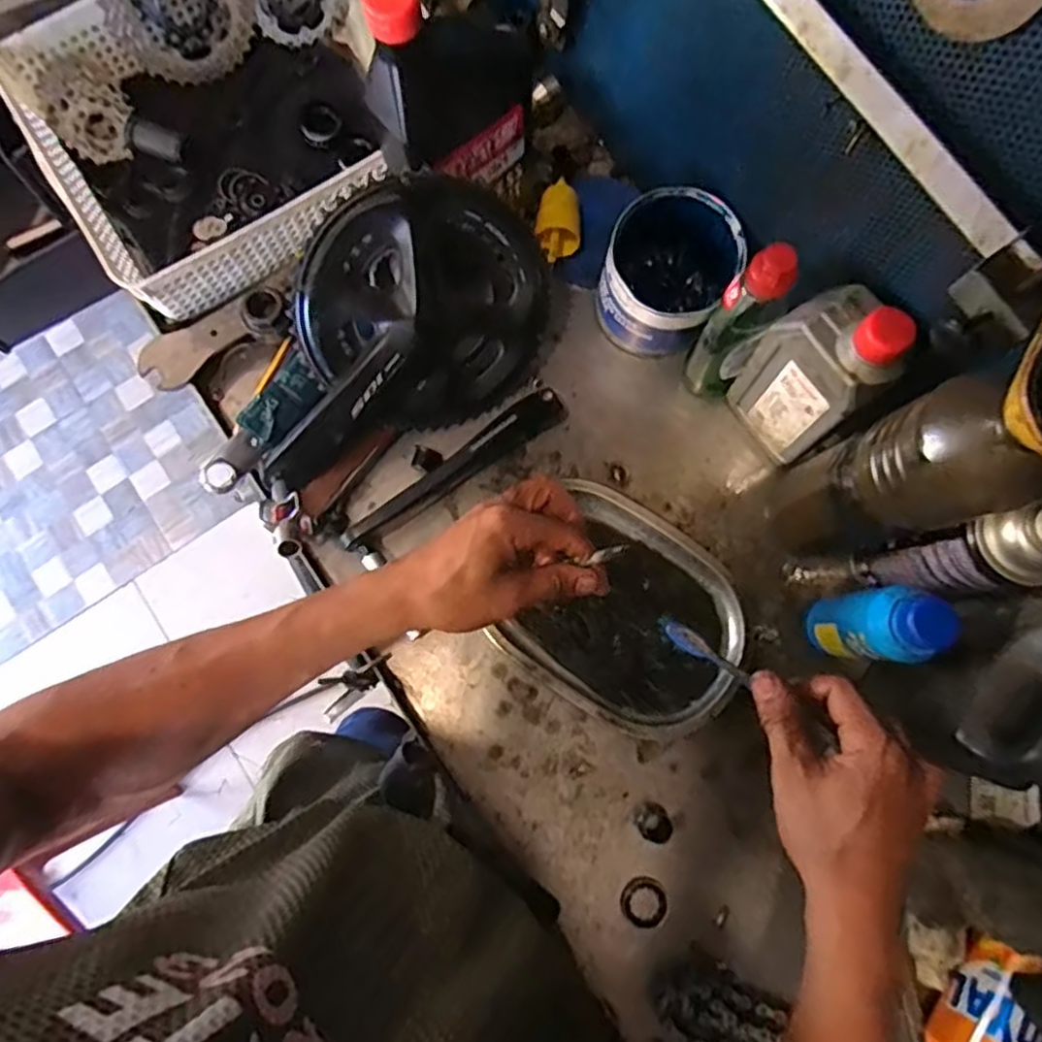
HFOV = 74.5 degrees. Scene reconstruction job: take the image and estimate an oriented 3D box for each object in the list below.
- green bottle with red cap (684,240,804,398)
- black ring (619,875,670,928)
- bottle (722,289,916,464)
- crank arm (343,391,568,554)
[{"bbox_3d":[0.163,-0.146,0.523,0.041,0.166,0.053,31,80,6],"label":"green bottle with red cap"},{"bbox_3d":[0.093,0.285,0.513,0.034,0.007,0.035,0,79,0],"label":"black ring"},{"bbox_3d":[0.209,-0.102,0.490,0.049,0.176,0.082,-26,80,-5],"label":"bottle"},{"bbox_3d":[-0.053,-0.044,0.558,0.210,0.037,0.024,-34,80,-6],"label":"crank arm"}]

